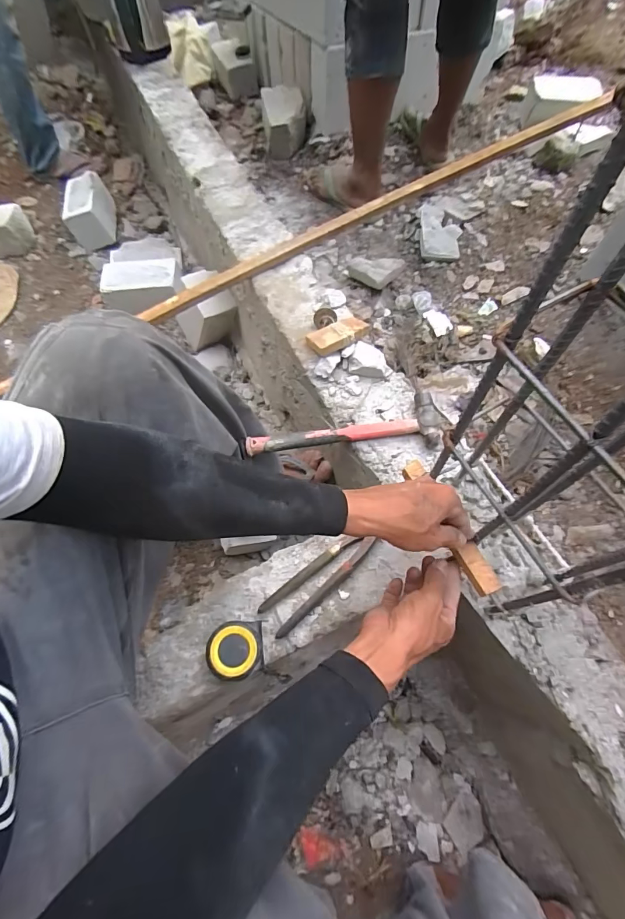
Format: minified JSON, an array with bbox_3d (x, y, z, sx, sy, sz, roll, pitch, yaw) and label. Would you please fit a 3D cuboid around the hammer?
[{"bbox_3d":[0.049,-0.055,0.677,0.315,0.034,0.084,-2,65,1],"label":"hammer"}]

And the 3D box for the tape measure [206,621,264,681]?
[{"bbox_3d":[-0.098,0.249,0.534,0.067,0.045,0.065,-6,65,0],"label":"tape measure"}]

